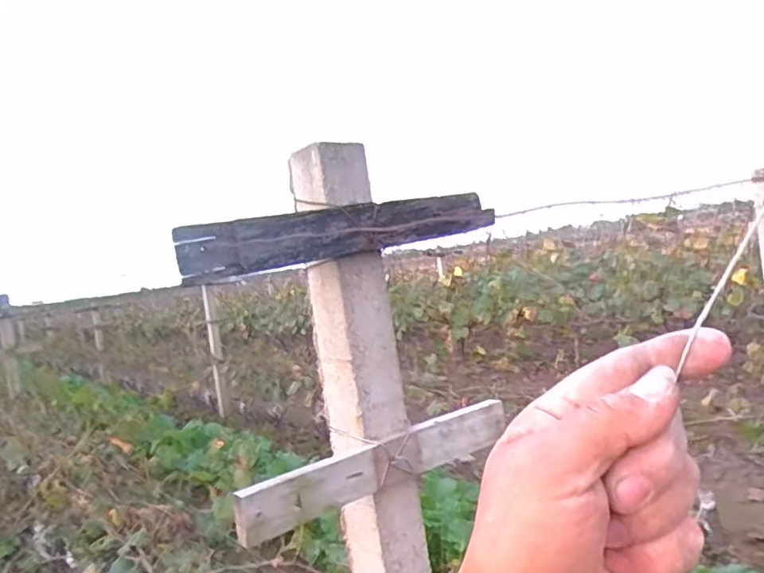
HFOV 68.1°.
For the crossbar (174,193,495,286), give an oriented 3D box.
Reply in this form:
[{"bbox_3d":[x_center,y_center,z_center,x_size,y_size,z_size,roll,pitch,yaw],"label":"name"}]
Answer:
[{"bbox_3d":[-0.035,-0.088,0.914,0.596,0.087,0.074,-9,3,-42],"label":"crossbar"}]

